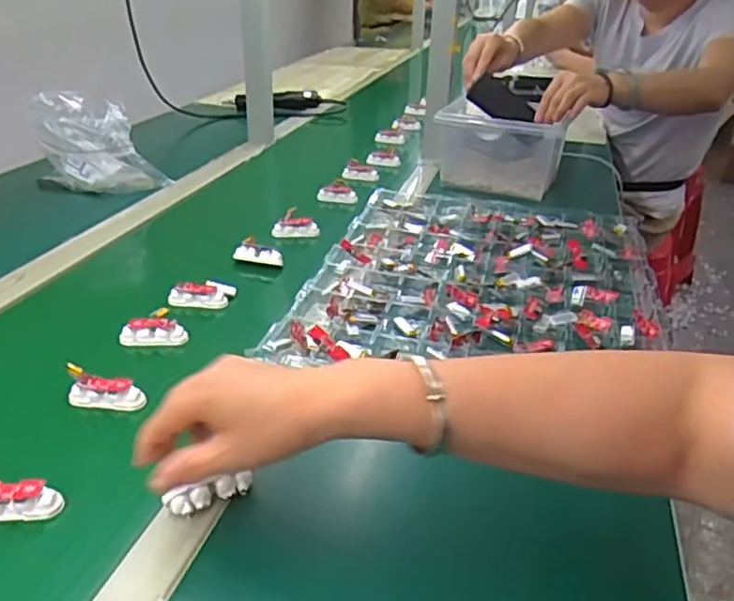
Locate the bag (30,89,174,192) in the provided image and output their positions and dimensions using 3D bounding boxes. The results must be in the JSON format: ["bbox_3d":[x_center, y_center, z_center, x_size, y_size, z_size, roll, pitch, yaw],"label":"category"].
[{"bbox_3d":[-0.384,-0.217,0.946,0.169,0.152,0.098,-11,33,-23],"label":"bag"}]

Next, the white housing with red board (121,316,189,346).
[{"bbox_3d":[-0.205,0.029,0.623,0.061,0.019,0.021,-5,31,-13],"label":"white housing with red board"}]

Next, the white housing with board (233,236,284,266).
[{"bbox_3d":[-0.129,-0.059,0.779,0.060,0.024,0.020,8,30,10],"label":"white housing with board"}]

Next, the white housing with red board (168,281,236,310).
[{"bbox_3d":[-0.178,-0.008,0.697,0.068,0.024,0.022,0,30,-5],"label":"white housing with red board"}]

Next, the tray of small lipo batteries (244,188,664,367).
[{"bbox_3d":[0.132,-0.027,0.744,0.360,0.023,0.480,10,31,12],"label":"tray of small lipo batteries"}]

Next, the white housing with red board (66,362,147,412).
[{"bbox_3d":[-0.219,0.076,0.538,0.066,0.028,0.018,15,30,-3],"label":"white housing with red board"}]

